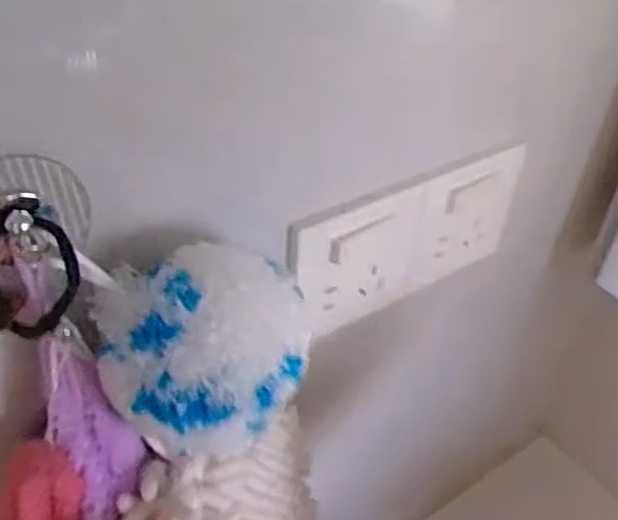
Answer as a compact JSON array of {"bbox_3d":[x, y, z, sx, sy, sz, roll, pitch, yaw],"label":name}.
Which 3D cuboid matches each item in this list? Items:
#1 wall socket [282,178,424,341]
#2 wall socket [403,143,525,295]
[{"bbox_3d":[0.025,0.000,0.366,0.086,0.082,0.011,-26,49,-31],"label":"wall socket"},{"bbox_3d":[0.097,-0.026,0.415,0.089,0.077,0.007,-25,49,-31],"label":"wall socket"}]

